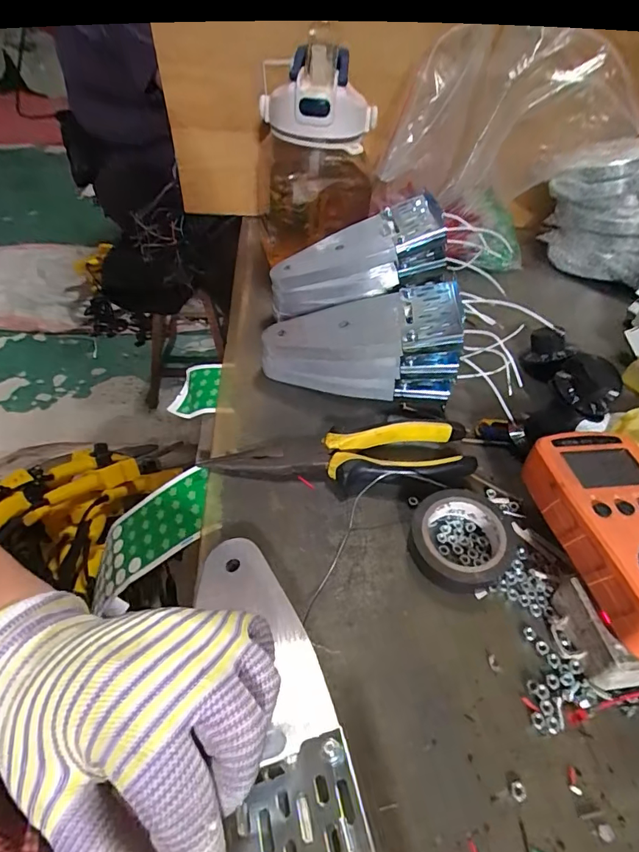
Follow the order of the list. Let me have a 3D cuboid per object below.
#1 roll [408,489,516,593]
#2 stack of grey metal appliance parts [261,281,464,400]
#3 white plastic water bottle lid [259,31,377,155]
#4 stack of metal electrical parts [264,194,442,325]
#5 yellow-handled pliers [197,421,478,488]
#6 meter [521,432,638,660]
[{"bbox_3d":[0.091,0.072,0.292,0.061,0.026,0.066,1,47,-1],"label":"roll"},{"bbox_3d":[0.031,-0.070,0.385,0.155,0.078,0.074,4,47,2],"label":"stack of grey metal appliance parts"},{"bbox_3d":[0.002,-0.321,0.450,0.128,0.080,0.127,1,47,-1],"label":"white plastic water bottle lid"},{"bbox_3d":[0.031,-0.159,0.447,0.172,0.057,0.079,-19,46,11],"label":"stack of metal electrical parts"},{"bbox_3d":[0.014,0.021,0.336,0.188,0.024,0.042,0,47,-3],"label":"yellow-handled pliers"},{"bbox_3d":[0.166,0.058,0.253,0.065,0.032,0.125,-5,47,-7],"label":"meter"}]

